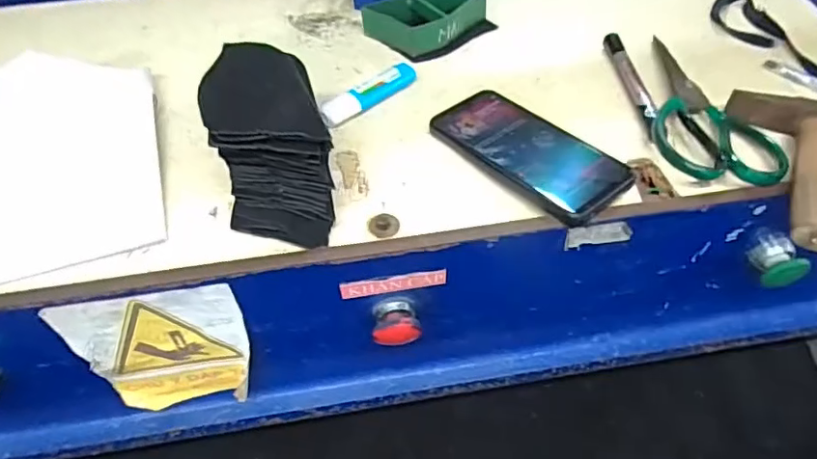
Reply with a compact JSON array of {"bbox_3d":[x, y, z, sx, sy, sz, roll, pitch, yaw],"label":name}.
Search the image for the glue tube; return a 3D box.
[{"bbox_3d":[-0.034,-0.122,0.497,0.103,0.013,0.021,-33,58,-25],"label":"glue tube"}]

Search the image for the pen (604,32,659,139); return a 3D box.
[{"bbox_3d":[0.204,-0.136,0.503,0.015,0.012,0.148,-2,50,-1],"label":"pen"}]

